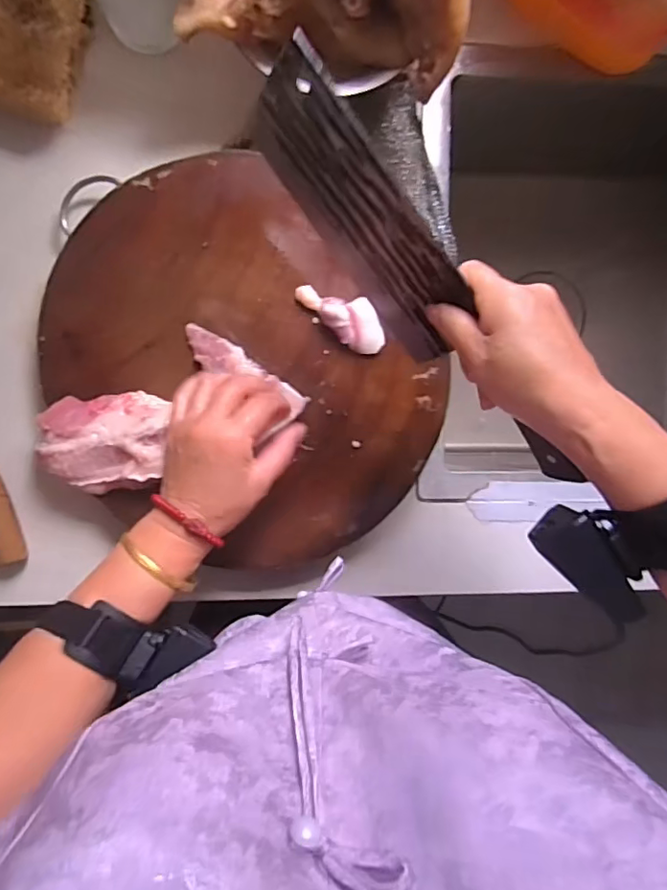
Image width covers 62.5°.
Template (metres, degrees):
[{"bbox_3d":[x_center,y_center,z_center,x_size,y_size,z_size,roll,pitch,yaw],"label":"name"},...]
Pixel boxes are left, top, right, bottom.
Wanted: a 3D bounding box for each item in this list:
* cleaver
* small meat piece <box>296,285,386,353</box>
[{"bbox_3d":[0.049,-0.097,0.338,0.035,0.105,0.268,-37,98,-1],"label":"cleaver"},{"bbox_3d":[0.010,-0.108,0.453,0.081,0.016,0.036,44,89,-6],"label":"small meat piece"}]

